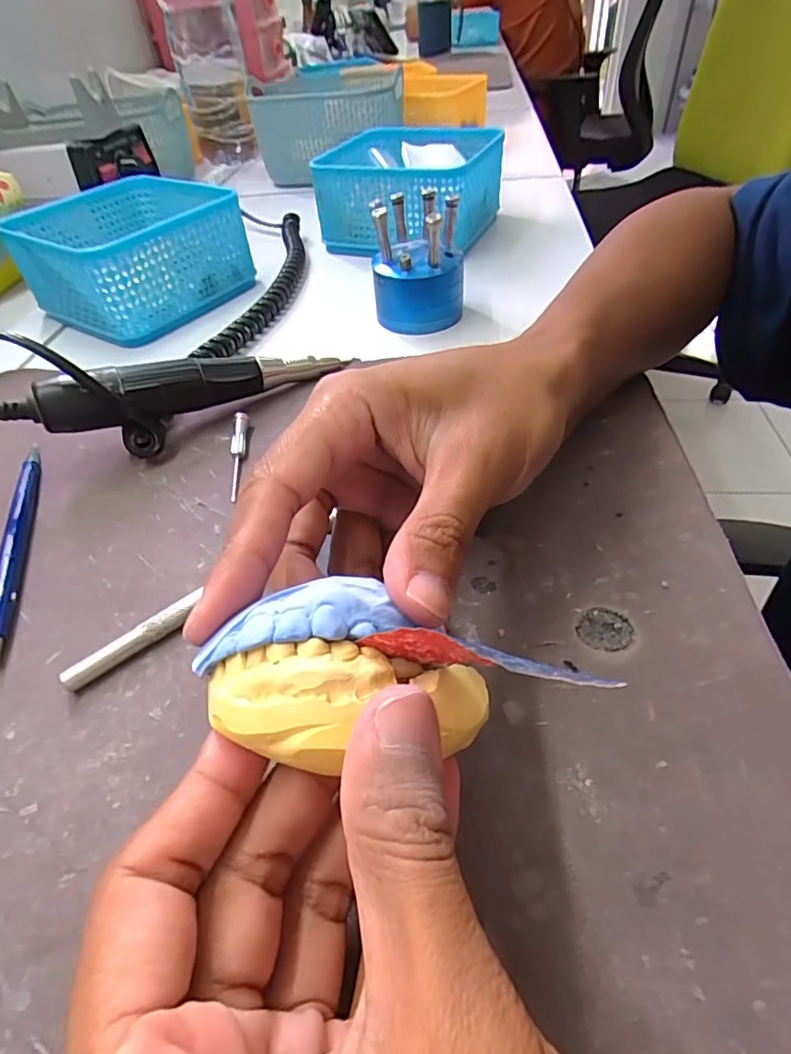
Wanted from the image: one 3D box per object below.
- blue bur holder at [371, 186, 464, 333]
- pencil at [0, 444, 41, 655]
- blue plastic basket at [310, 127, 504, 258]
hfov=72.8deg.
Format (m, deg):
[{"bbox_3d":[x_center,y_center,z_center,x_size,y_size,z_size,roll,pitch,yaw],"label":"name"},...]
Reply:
[{"bbox_3d":[0.013,-0.173,0.342,0.055,0.073,0.057,-6,46,1],"label":"blue bur holder"},{"bbox_3d":[-0.169,0.005,0.236,0.013,0.009,0.135,-18,47,-10],"label":"pencil"},{"bbox_3d":[0.015,-0.288,0.458,0.133,0.065,0.139,12,49,17],"label":"blue plastic basket"}]

